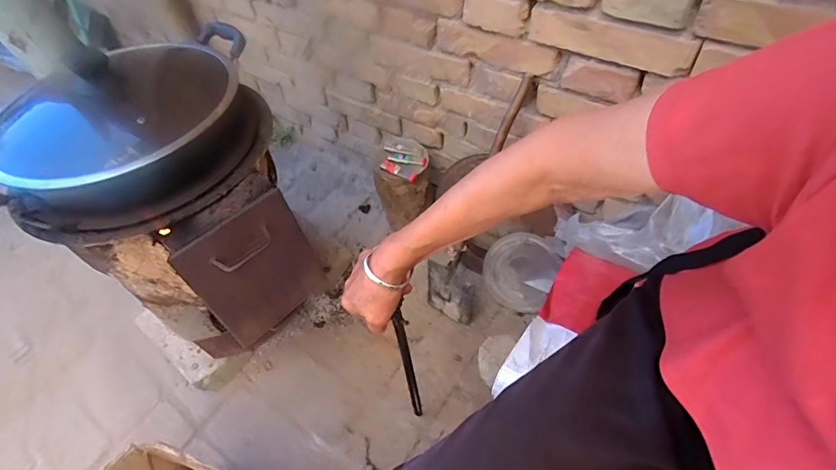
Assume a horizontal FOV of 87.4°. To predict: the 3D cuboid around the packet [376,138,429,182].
[{"bbox_3d":[-0.030,-0.172,0.959,0.101,0.028,0.109,20,55,20],"label":"packet"}]

